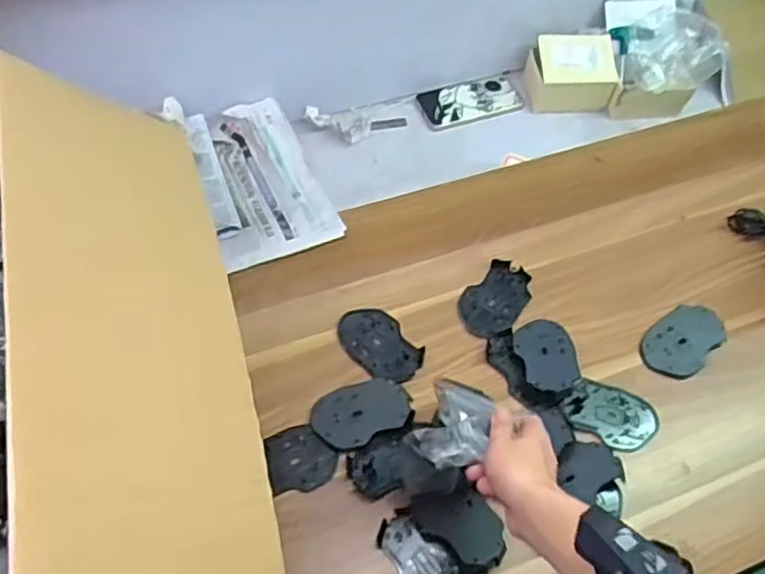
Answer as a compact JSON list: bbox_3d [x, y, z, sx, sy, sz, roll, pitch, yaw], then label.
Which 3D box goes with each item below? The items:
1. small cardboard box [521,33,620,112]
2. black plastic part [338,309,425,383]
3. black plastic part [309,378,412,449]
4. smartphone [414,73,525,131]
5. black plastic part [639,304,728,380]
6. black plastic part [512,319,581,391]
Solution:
[{"bbox_3d":[0.315,-0.351,1.145,0.140,0.092,0.100,-1,58,-4],"label":"small cardboard box"},{"bbox_3d":[-0.004,0.072,0.877,0.074,0.006,0.118,-38,64,-25],"label":"black plastic part"},{"bbox_3d":[-0.024,0.146,0.809,0.114,0.008,0.072,-20,62,-16],"label":"black plastic part"},{"bbox_3d":[0.147,-0.314,1.164,0.172,0.013,0.090,-16,61,-13],"label":"smartphone"},{"bbox_3d":[0.388,0.068,0.891,0.122,0.013,0.074,-37,67,-23],"label":"black plastic part"},{"bbox_3d":[0.206,0.085,0.867,0.070,0.010,0.108,-7,44,0],"label":"black plastic part"}]

